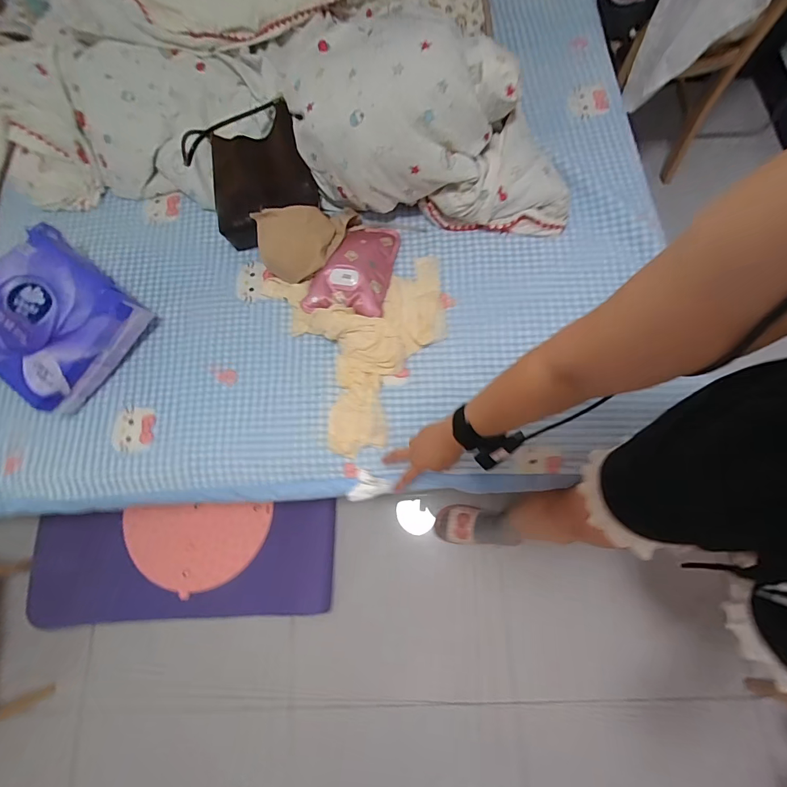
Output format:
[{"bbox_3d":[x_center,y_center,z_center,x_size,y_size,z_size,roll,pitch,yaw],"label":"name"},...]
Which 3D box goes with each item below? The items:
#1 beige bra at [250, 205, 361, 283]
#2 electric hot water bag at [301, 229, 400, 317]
[{"bbox_3d":[-0.182,-0.346,0.866,0.233,0.082,0.156,-27,73,-3],"label":"beige bra"},{"bbox_3d":[-0.088,-0.278,0.852,0.168,0.056,0.244,11,72,2],"label":"electric hot water bag"}]

